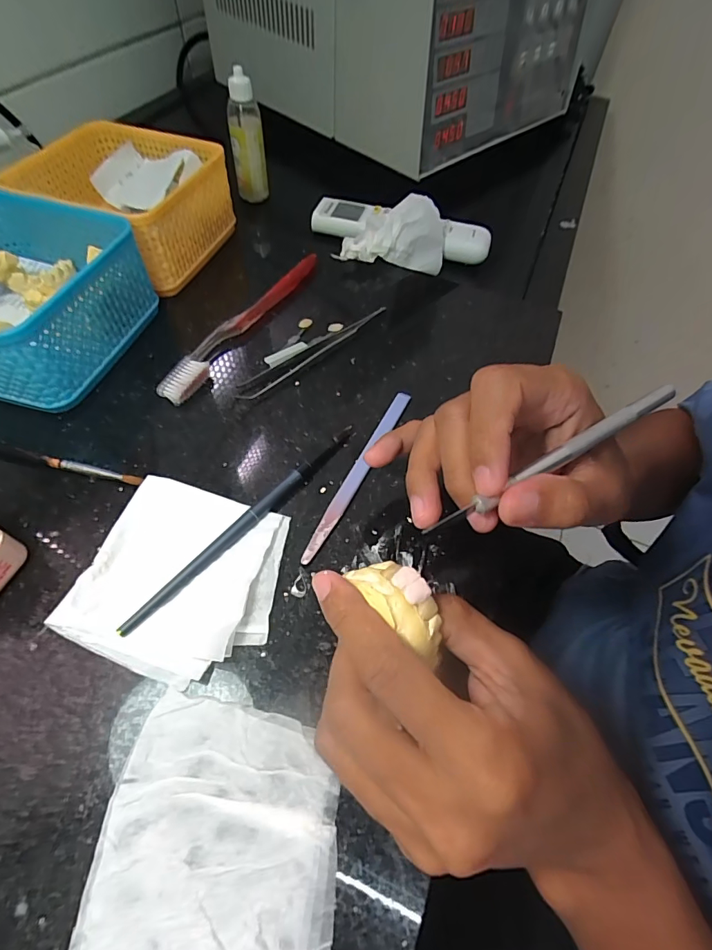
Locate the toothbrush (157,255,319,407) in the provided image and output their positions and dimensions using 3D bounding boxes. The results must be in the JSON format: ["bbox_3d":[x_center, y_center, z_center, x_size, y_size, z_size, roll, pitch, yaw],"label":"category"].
[{"bbox_3d":[-0.084,-0.119,0.331,0.022,0.013,0.182,25,59,12],"label":"toothbrush"}]

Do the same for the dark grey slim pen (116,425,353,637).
[{"bbox_3d":[-0.057,0.023,0.242,0.008,0.007,0.165,36,62,18],"label":"dark grey slim pen"}]

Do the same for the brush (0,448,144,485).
[{"bbox_3d":[-0.217,-0.016,0.260,0.186,0.006,0.009,13,58,4],"label":"brush"}]

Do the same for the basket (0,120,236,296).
[{"bbox_3d":[-0.188,-0.224,0.362,0.133,0.067,0.125,17,58,7],"label":"basket"}]

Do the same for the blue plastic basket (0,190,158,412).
[{"bbox_3d":[-0.227,-0.121,0.292,0.129,0.063,0.130,16,58,6],"label":"blue plastic basket"}]

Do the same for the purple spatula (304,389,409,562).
[{"bbox_3d":[0.003,-0.004,0.267,0.009,0.005,0.136,25,59,11],"label":"purple spatula"}]

